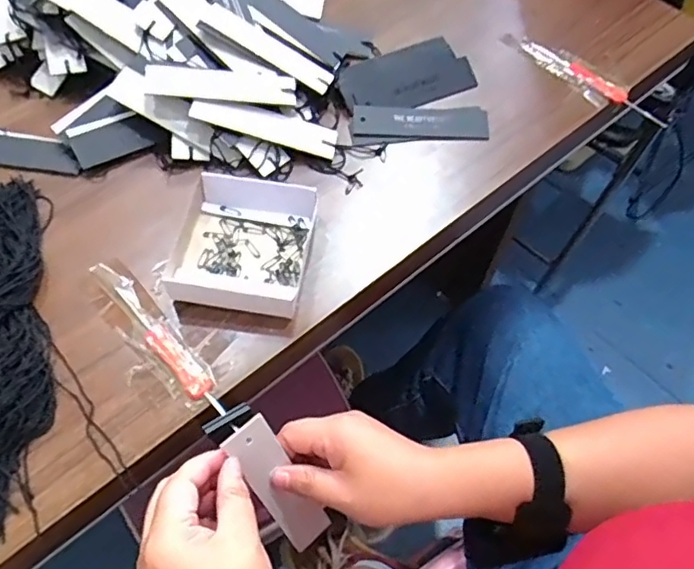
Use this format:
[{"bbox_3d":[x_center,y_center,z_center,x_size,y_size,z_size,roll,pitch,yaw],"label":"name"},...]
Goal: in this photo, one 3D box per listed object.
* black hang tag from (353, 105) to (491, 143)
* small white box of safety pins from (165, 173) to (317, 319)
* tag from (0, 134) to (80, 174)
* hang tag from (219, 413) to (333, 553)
[{"bbox_3d":[0.068,-0.150,0.529,0.125,0.009,0.037,0,59,-2],"label":"black hang tag"},{"bbox_3d":[-0.084,-0.033,0.446,0.104,0.024,0.106,8,59,3],"label":"small white box of safety pins"},{"bbox_3d":[-0.294,-0.118,0.502,0.126,0.004,0.035,5,66,6],"label":"tag"},{"bbox_3d":[-0.046,0.144,0.402,0.032,0.126,0.009,-38,34,-21],"label":"hang tag"}]

